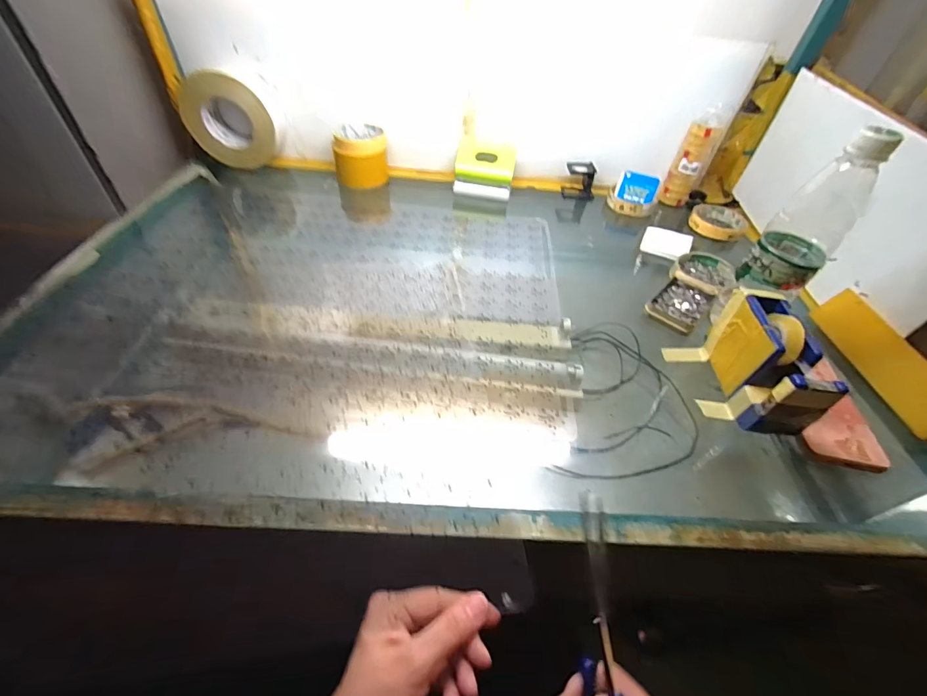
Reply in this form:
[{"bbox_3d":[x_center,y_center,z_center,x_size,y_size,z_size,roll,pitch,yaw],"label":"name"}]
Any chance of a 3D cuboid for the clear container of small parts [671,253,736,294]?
[{"bbox_3d":[0.335,-0.105,0.551,0.075,0.014,0.090,36,53,25],"label":"clear container of small parts"}]

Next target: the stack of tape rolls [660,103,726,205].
[{"bbox_3d":[0.396,-0.329,0.686,0.046,0.148,0.052,25,49,17],"label":"stack of tape rolls"}]

